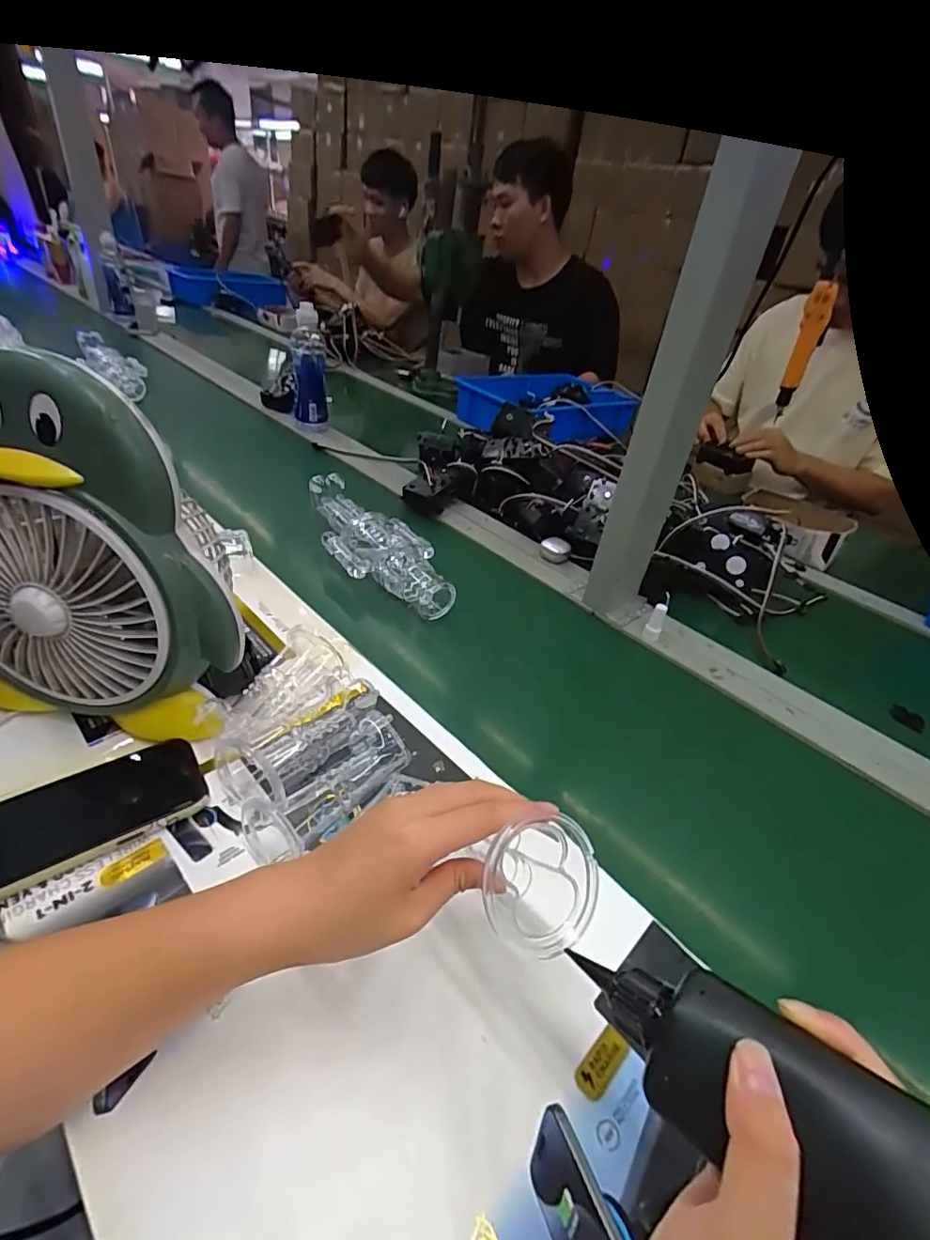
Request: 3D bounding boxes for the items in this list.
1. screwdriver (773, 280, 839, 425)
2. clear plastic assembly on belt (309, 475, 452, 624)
[{"bbox_3d":[0.578,-0.461,0.926,0.038,0.205,0.034,33,43,29],"label":"screwdriver"},{"bbox_3d":[-0.125,-0.105,0.727,0.103,0.060,0.284,-25,48,-36],"label":"clear plastic assembly on belt"}]

